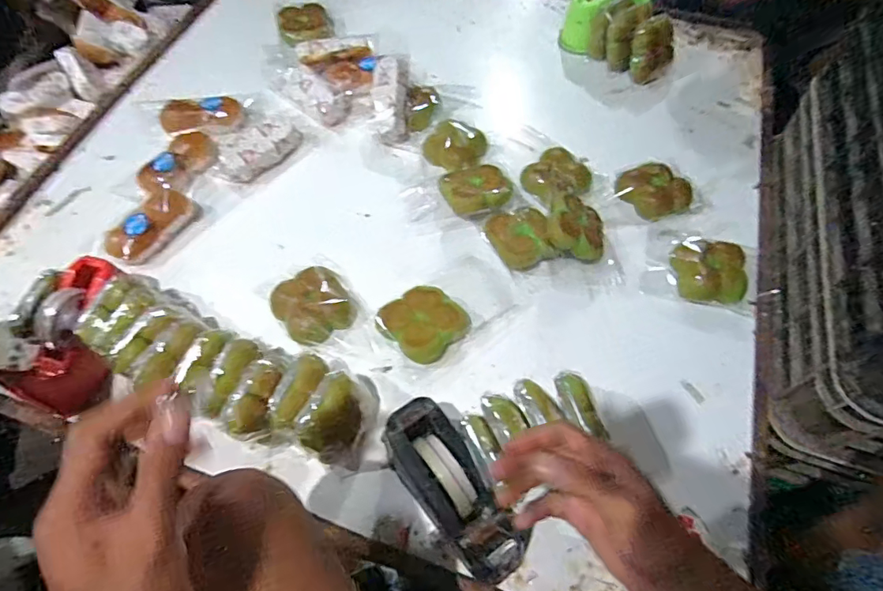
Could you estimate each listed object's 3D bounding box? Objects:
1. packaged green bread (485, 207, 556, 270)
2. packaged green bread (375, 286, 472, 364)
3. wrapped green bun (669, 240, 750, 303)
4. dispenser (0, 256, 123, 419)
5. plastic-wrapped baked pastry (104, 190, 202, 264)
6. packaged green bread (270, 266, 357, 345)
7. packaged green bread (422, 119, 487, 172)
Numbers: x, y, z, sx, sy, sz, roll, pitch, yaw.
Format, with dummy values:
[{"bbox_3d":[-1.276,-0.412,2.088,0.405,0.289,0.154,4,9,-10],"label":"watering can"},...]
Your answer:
[{"bbox_3d":[0.120,-0.087,0.762,0.086,0.039,0.096,-16,61,-9],"label":"packaged green bread"},{"bbox_3d":[-0.024,0.033,0.698,0.113,0.045,0.103,-39,67,-20],"label":"packaged green bread"},{"bbox_3d":[0.401,-0.037,0.726,0.107,0.034,0.094,-7,60,-4],"label":"wrapped green bun"},{"bbox_3d":[-0.497,0.054,0.668,0.111,0.093,0.195,1,61,2],"label":"dispenser"},{"bbox_3d":[-0.468,-0.112,0.796,0.085,0.047,0.146,29,64,16],"label":"plastic-wrapped baked pastry"},{"bbox_3d":[-0.186,0.014,0.720,0.100,0.034,0.107,0,60,0],"label":"packaged green bread"},{"bbox_3d":[0.024,-0.268,0.863,0.111,0.042,0.089,-1,60,0],"label":"packaged green bread"}]

